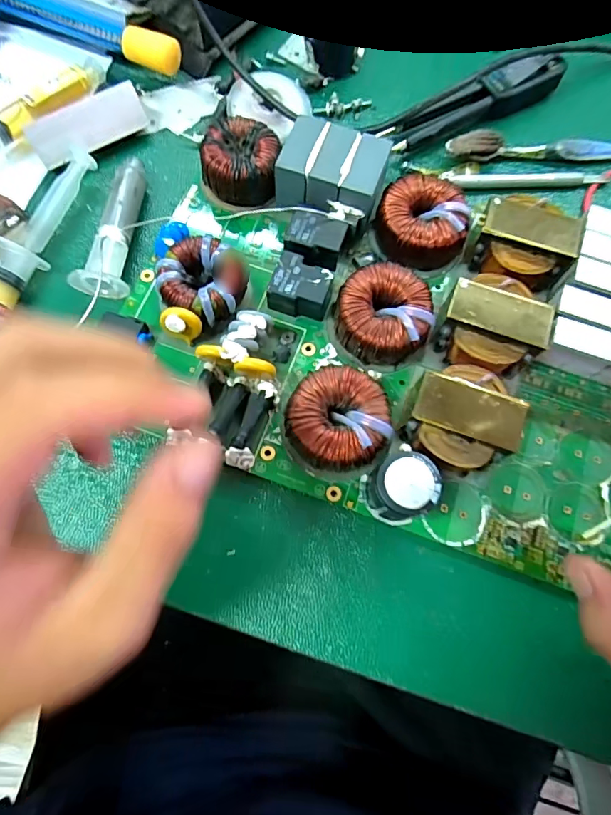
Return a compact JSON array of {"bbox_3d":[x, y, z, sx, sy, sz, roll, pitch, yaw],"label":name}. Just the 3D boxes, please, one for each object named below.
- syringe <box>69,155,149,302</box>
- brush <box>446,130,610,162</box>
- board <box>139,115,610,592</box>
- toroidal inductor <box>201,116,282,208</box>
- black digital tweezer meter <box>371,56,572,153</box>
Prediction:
[{"bbox_3d":[-0.111,-0.106,0.283,0.024,0.019,0.089,6,72,1],"label":"syringe"},{"bbox_3d":[0.179,-0.163,0.310,0.175,0.018,0.013,-2,73,0],"label":"brush"},{"bbox_3d":[0.068,-0.037,0.254,0.310,0.035,0.189,18,73,5],"label":"board"},{"bbox_3d":[-0.037,-0.143,0.289,0.042,0.029,0.042,8,72,1],"label":"toroidal inductor"},{"bbox_3d":[0.112,-0.199,0.316,0.134,0.021,0.026,-24,74,-6],"label":"black digital tweezer meter"}]

